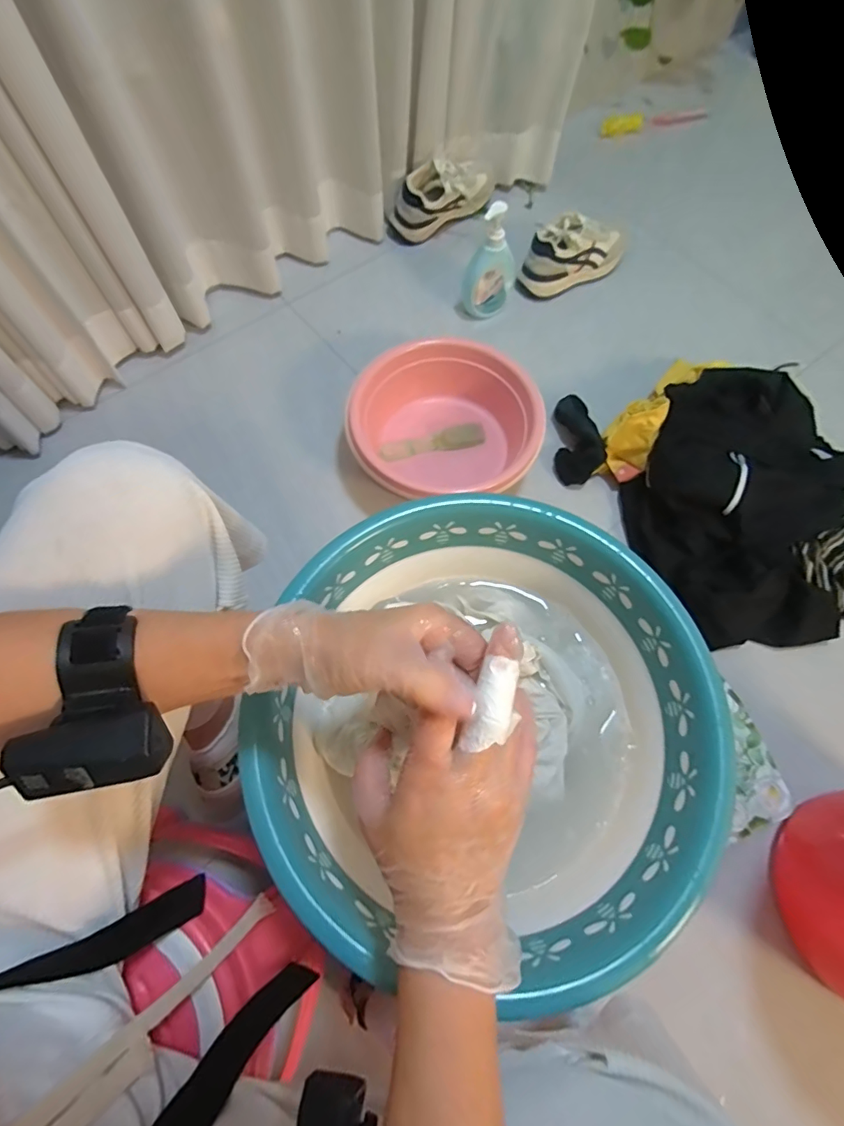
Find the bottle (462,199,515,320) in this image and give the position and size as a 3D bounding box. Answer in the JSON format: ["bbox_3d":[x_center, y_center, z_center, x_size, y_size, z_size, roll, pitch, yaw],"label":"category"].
[{"bbox_3d":[0.133,-0.592,1.001,0.097,0.209,0.058,-9,60,-5],"label":"bottle"}]

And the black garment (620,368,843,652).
[{"bbox_3d":[0.539,-0.099,0.834,0.349,0.120,0.437,19,68,7],"label":"black garment"}]

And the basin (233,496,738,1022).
[{"bbox_3d":[0.055,0.128,0.441,0.339,0.106,0.353,1,67,-1],"label":"basin"}]

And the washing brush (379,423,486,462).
[{"bbox_3d":[0.018,-0.212,0.905,0.182,0.035,0.035,-11,68,-6],"label":"washing brush"}]

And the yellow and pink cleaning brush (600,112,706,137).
[{"bbox_3d":[0.614,-1.197,1.379,0.328,0.018,0.064,-20,69,-9],"label":"yellow and pink cleaning brush"}]

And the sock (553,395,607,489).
[{"bbox_3d":[0.284,-0.224,0.935,0.077,0.041,0.165,3,67,0],"label":"sock"}]

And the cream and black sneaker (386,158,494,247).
[{"bbox_3d":[0.053,-0.818,1.140,0.278,0.119,0.089,-35,72,-15],"label":"cream and black sneaker"}]

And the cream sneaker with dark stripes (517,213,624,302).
[{"bbox_3d":[0.320,-0.654,1.080,0.243,0.104,0.084,-28,70,-12],"label":"cream sneaker with dark stripes"}]

